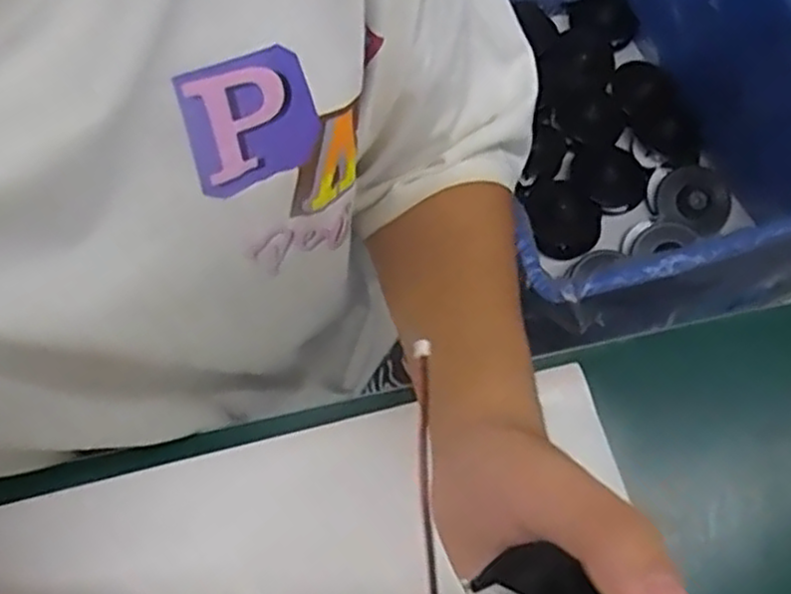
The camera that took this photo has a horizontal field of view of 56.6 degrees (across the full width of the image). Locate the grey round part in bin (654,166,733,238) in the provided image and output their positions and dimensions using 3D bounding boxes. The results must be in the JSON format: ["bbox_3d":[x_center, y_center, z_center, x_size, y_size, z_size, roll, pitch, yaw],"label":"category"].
[{"bbox_3d":[0.388,-0.127,0.948,0.094,0.012,0.088,40,87,30],"label":"grey round part in bin"}]

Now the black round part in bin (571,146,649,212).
[{"bbox_3d":[0.283,-0.160,0.974,0.085,0.018,0.099,-37,71,-15],"label":"black round part in bin"}]

